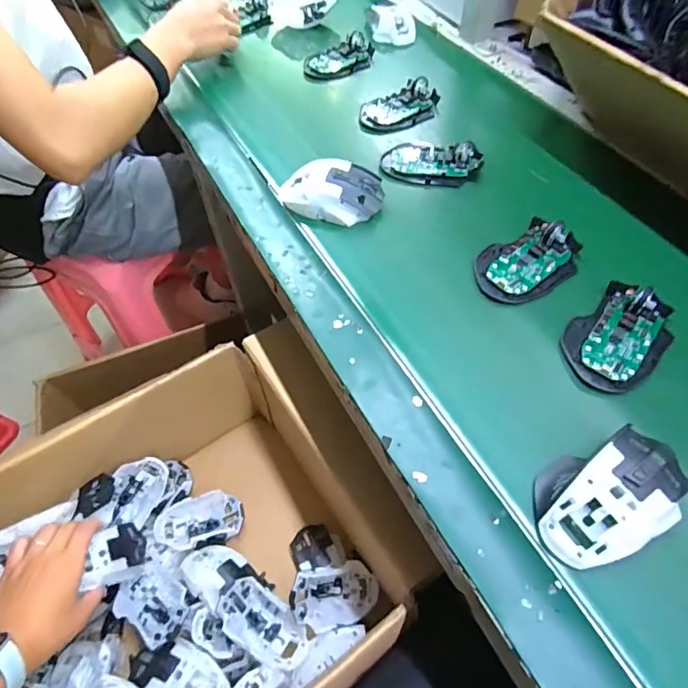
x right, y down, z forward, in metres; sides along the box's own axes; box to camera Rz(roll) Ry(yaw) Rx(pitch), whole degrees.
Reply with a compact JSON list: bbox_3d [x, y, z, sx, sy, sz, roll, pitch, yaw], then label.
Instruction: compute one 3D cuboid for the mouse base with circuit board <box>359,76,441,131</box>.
[{"bbox_3d":[0.077,-0.318,0.618,0.112,0.027,0.069,-20,60,-10],"label":"mouse base with circuit board"}]

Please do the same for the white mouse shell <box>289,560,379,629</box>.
[{"bbox_3d":[-0.014,0.311,0.573,0.114,0.030,0.065,5,67,-32],"label":"white mouse shell"}]

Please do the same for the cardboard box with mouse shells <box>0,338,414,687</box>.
[{"bbox_3d":[-0.257,0.301,0.538,0.553,0.203,0.358,-30,63,-16],"label":"cardboard box with mouse shells"}]

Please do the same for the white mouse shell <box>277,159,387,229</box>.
[{"bbox_3d":[-0.015,-0.165,0.510,0.111,0.035,0.066,6,59,5],"label":"white mouse shell"}]

